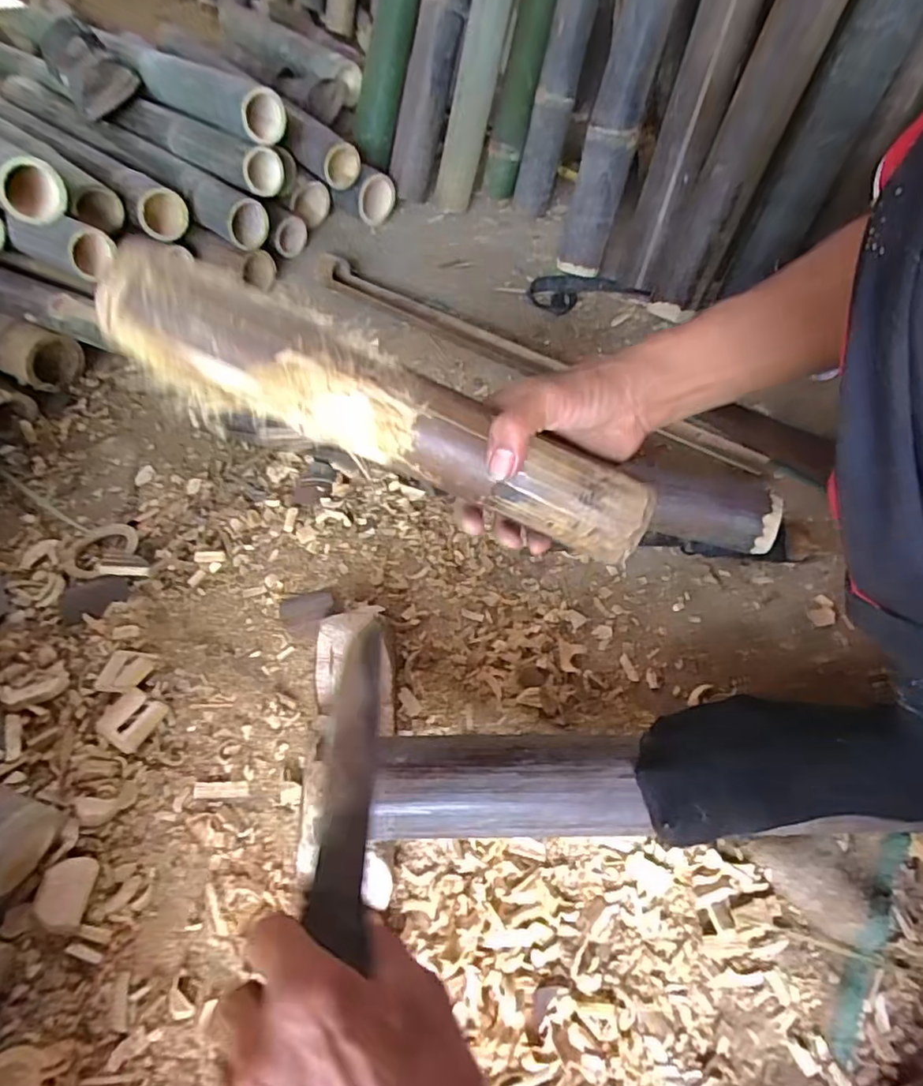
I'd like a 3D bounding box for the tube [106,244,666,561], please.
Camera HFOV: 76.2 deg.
[{"bbox_3d":[-0.045,-0.085,0.371,0.349,0.052,0.061,24,56,-6],"label":"tube"}]

